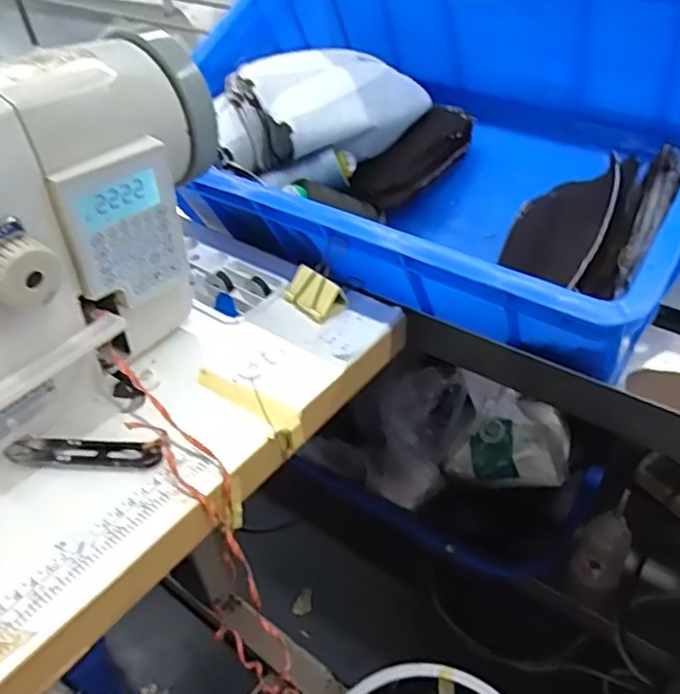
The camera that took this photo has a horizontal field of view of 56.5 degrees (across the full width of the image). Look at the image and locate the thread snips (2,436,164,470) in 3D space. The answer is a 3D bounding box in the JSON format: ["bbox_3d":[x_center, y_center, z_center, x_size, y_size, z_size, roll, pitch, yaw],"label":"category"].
[{"bbox_3d":[-0.175,0.070,0.428,0.108,0.009,0.026,4,41,7],"label":"thread snips"}]

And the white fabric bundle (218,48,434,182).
[{"bbox_3d":[-0.018,-0.262,0.696,0.234,0.092,0.104,-32,49,-30],"label":"white fabric bundle"}]

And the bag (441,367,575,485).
[{"bbox_3d":[0.217,0.106,0.799,0.152,0.112,0.096,13,43,17],"label":"bag"}]

